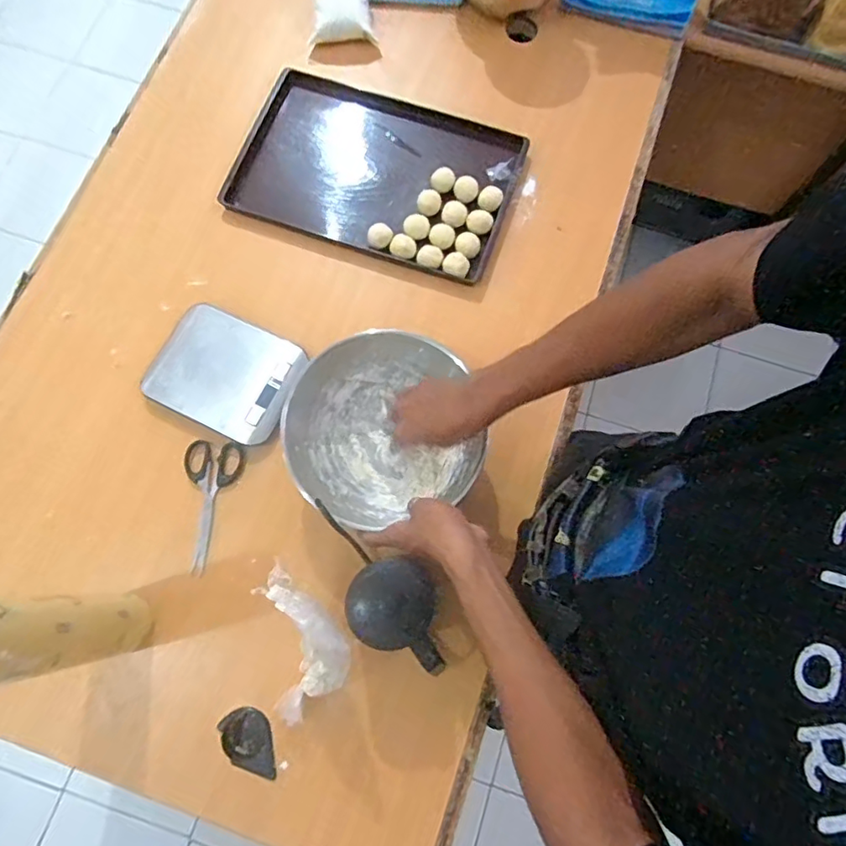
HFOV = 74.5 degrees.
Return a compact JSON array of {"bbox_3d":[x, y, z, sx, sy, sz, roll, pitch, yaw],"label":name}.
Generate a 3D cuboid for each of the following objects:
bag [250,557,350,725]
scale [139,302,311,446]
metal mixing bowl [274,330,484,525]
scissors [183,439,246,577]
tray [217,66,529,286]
[{"bbox_3d":[-0.138,0.230,0.565,0.126,0.123,0.116,44,77,10],"label":"bag"},{"bbox_3d":[-0.245,-0.061,0.693,0.171,0.025,0.137,26,75,6],"label":"scale"},{"bbox_3d":[-0.051,0.010,0.637,0.199,0.088,0.199,0,74,-1],"label":"metal mixing bowl"},{"bbox_3d":[-0.259,0.096,0.658,0.072,0.008,0.151,6,74,0],"label":"scissors"},{"bbox_3d":[-0.066,-0.355,0.771,0.370,0.032,0.246,20,74,4],"label":"tray"}]

